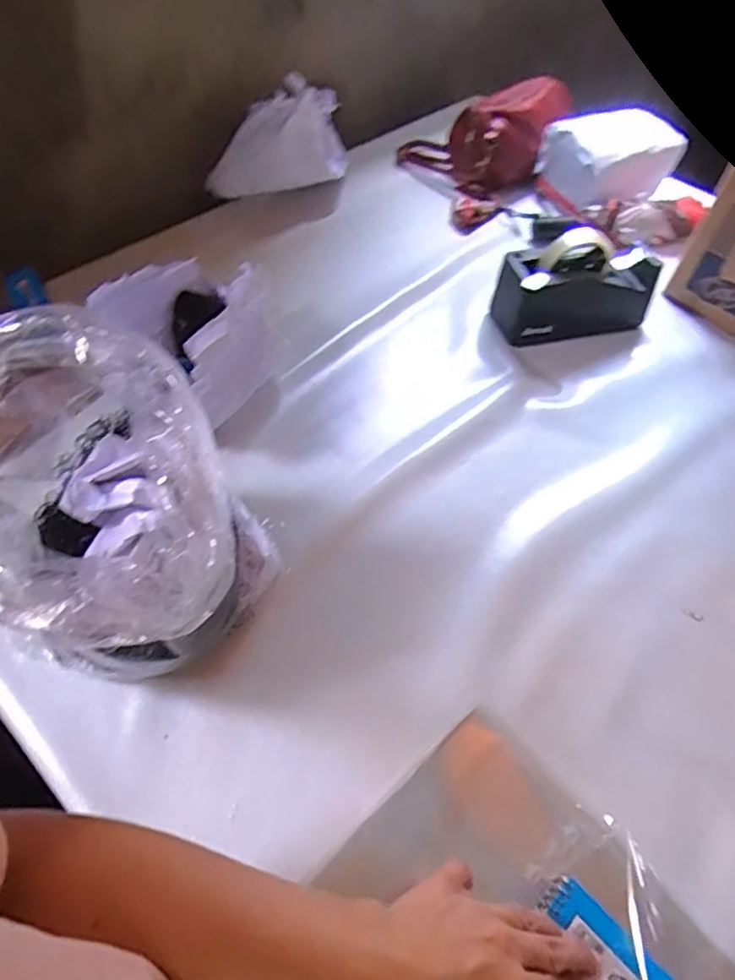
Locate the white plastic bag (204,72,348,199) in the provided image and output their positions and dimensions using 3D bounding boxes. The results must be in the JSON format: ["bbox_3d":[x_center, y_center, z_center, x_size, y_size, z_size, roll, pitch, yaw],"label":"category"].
[{"bbox_3d":[-0.128,-0.511,0.887,0.223,0.158,0.066,-18,58,-15],"label":"white plastic bag"}]

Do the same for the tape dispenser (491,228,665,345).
[{"bbox_3d":[0.266,-0.256,0.754,0.199,0.109,0.068,-10,57,-10],"label":"tape dispenser"}]

